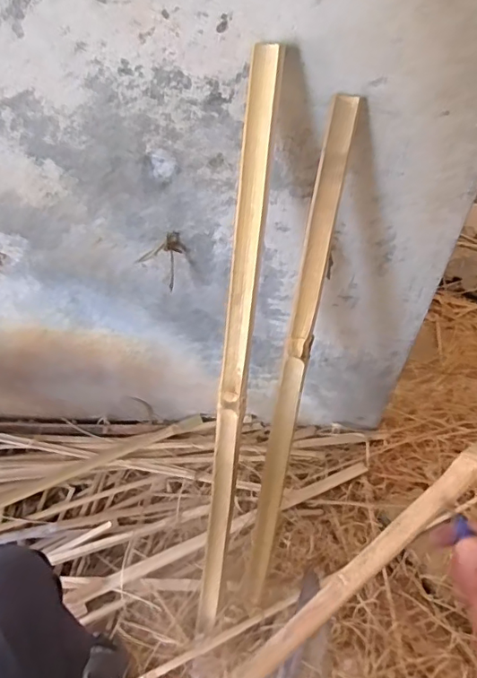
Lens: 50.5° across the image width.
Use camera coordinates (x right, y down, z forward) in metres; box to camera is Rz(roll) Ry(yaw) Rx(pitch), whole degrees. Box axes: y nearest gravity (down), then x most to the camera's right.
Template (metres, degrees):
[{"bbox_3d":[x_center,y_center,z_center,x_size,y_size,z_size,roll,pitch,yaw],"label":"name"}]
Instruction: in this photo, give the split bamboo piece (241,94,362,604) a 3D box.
[{"bbox_3d":[0.076,0.068,0.728,0.037,0.757,0.025,11,20,7],"label":"split bamboo piece"}]

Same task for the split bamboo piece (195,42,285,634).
[{"bbox_3d":[-0.008,0.083,0.728,0.037,0.881,0.033,8,21,5],"label":"split bamboo piece"}]

